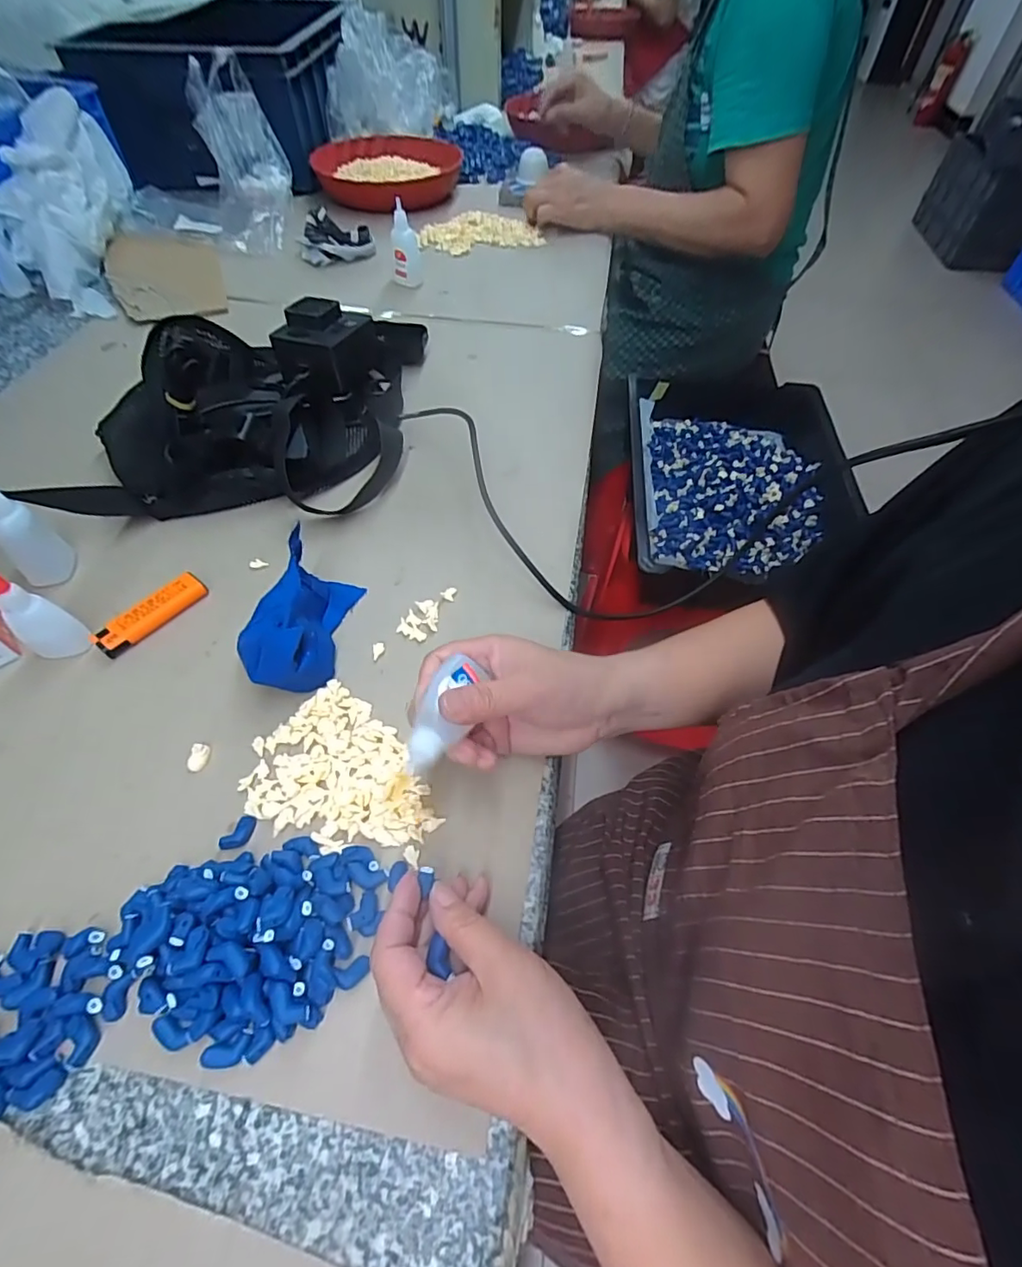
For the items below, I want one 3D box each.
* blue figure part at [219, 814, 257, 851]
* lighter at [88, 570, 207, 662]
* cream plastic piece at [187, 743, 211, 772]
[{"bbox_3d":[-0.158,0.117,0.313,0.013,0.005,0.022,30,60,19],"label":"blue figure part"},{"bbox_3d":[-0.265,-0.015,0.398,0.023,0.013,0.079,34,61,21],"label":"lighter"},{"bbox_3d":[-0.198,0.078,0.339,0.012,0.007,0.016,-1,55,-1],"label":"cream plastic piece"}]

